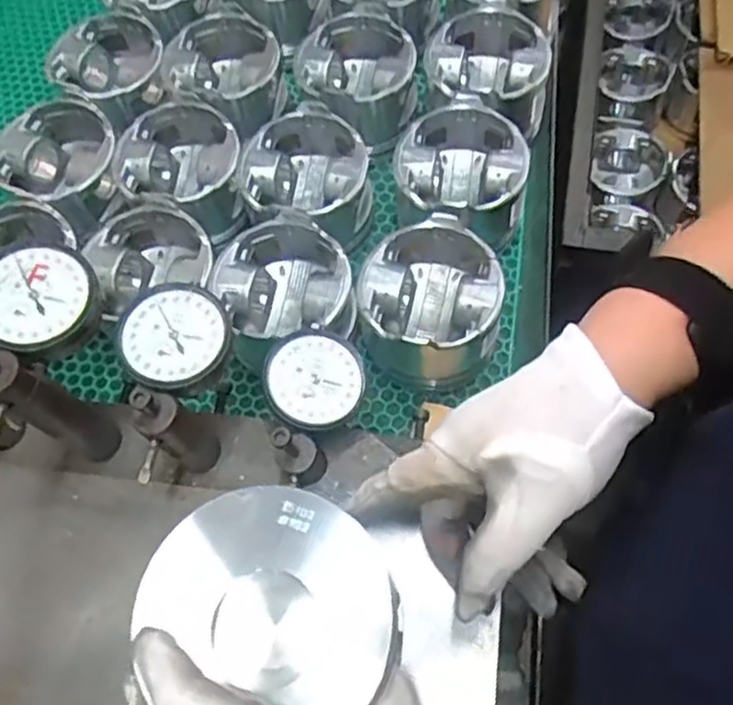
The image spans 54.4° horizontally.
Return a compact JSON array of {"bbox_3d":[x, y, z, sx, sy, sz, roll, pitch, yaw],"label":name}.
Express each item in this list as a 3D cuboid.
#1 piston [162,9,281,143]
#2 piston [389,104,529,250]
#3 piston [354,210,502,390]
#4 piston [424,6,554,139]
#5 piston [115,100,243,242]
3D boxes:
[{"bbox_3d":[-0.123,-0.234,0.622,0.094,0.070,0.106,9,66,8],"label":"piston"},{"bbox_3d":[0.073,-0.128,0.562,0.099,0.075,0.103,-2,65,4],"label":"piston"},{"bbox_3d":[0.046,-0.033,0.517,0.095,0.083,0.100,-2,65,4],"label":"piston"},{"bbox_3d":[0.099,-0.226,0.607,0.100,0.077,0.118,13,67,10],"label":"piston"},{"bbox_3d":[-0.149,-0.146,0.586,0.096,0.076,0.093,-2,65,4],"label":"piston"}]

